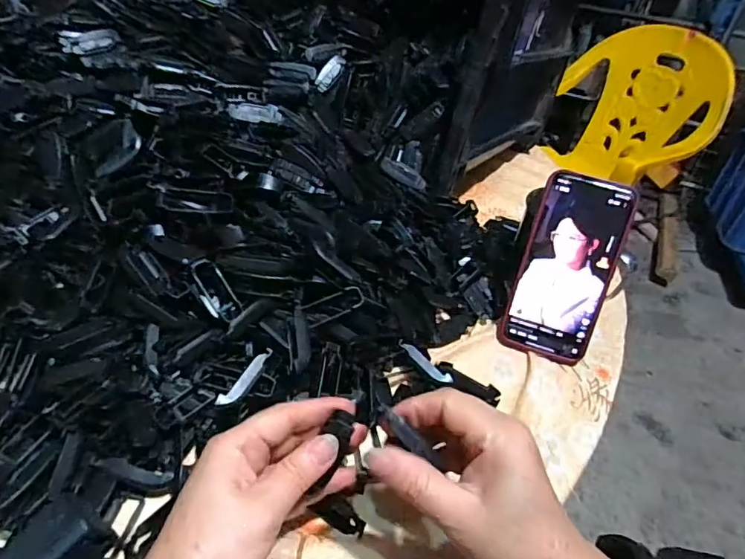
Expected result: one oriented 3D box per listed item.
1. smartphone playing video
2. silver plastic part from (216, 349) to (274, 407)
[{"bbox_3d":[0.172,-0.010,0.450,0.077,0.163,0.011,18,6,12],"label":"smartphone playing video"},{"bbox_3d":[-0.086,0.067,0.348,0.010,0.006,0.052,25,46,19],"label":"silver plastic part"}]

